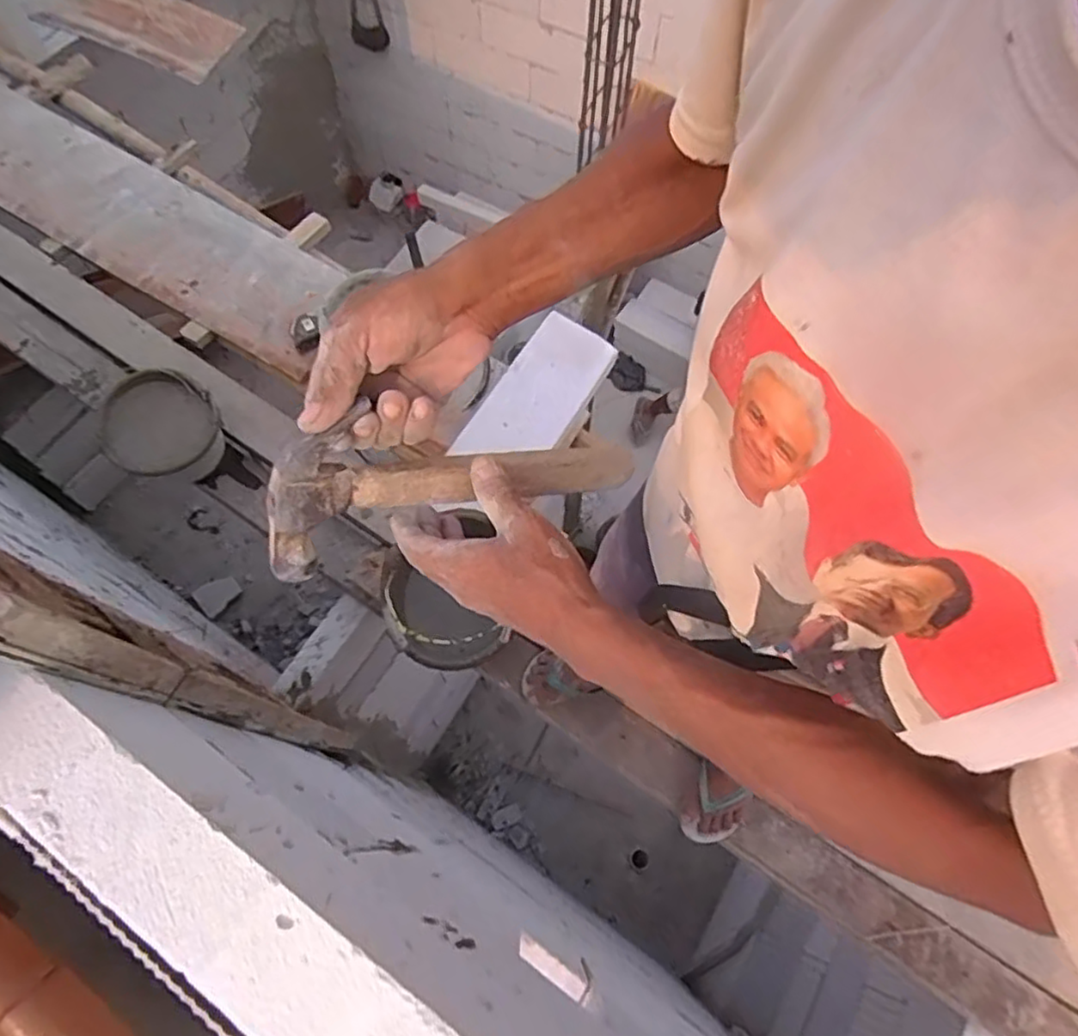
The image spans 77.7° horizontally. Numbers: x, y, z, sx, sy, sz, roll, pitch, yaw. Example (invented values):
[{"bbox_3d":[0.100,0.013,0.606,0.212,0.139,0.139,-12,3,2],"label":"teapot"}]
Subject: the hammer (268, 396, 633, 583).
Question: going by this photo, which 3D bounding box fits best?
[{"bbox_3d":[-0.043,-0.030,0.491,0.290,0.121,0.022,-9,32,-31],"label":"hammer"}]

